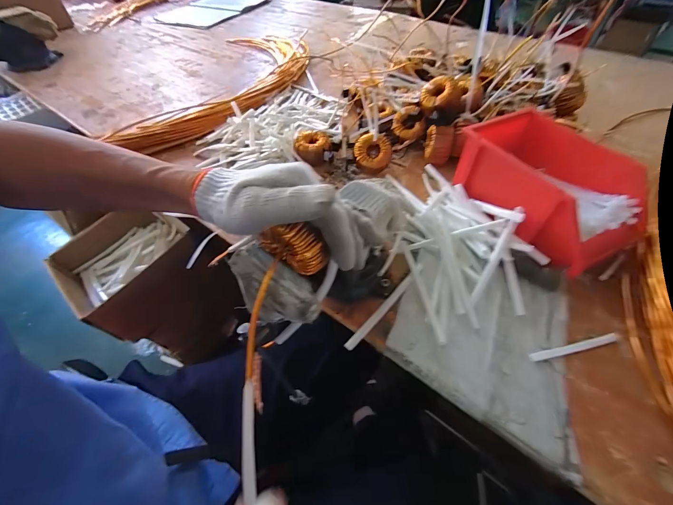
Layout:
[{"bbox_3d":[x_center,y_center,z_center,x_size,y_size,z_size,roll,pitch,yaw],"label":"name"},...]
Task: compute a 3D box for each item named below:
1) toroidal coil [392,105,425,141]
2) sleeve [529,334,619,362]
[{"bbox_3d":[0.146,-0.266,0.615,0.063,0.025,0.068,4,93,23],"label":"toroidal coil"},{"bbox_3d":[0.283,0.114,0.359,0.115,0.005,0.010,-11,51,-7],"label":"sleeve"}]

